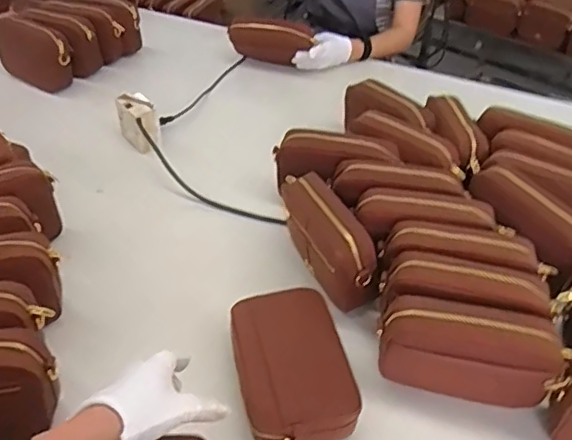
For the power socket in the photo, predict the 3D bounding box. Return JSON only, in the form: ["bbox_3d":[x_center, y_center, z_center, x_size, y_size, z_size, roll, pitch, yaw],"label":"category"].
[{"bbox_3d":[-0.278,-0.190,1.099,0.061,0.081,0.086,-22,46,-25],"label":"power socket"}]

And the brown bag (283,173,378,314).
[{"bbox_3d":[0.051,0.026,0.810,0.060,0.119,0.195,-17,44,-21],"label":"brown bag"}]

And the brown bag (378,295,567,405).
[{"bbox_3d":[0.205,0.159,0.675,0.197,0.124,0.062,12,41,11],"label":"brown bag"}]

